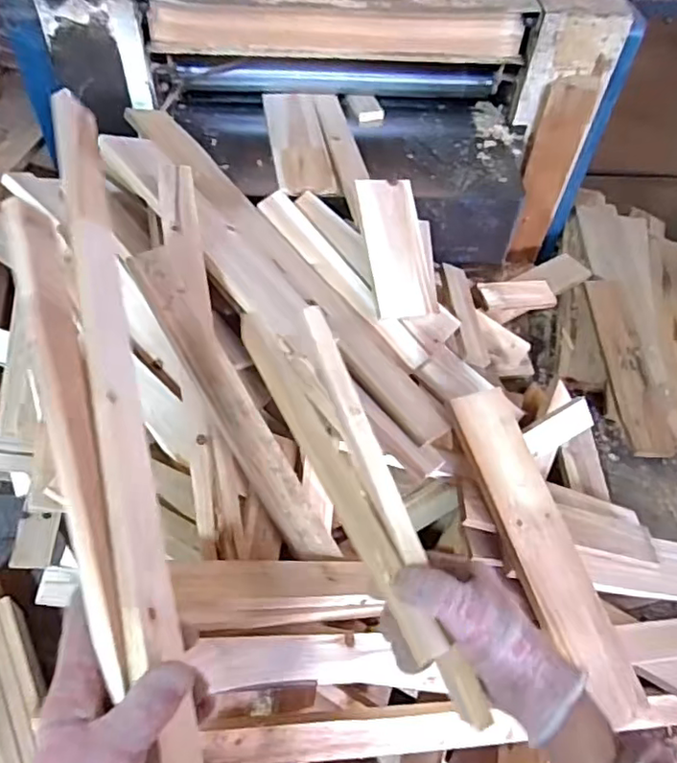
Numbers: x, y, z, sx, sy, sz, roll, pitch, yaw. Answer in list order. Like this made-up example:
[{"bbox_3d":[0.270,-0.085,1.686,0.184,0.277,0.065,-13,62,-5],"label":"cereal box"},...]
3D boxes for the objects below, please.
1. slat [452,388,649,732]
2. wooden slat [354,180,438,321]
[{"bbox_3d":[0.226,0.181,0.662,0.081,0.019,0.363,-19,75,-14],"label":"slat"},{"bbox_3d":[0.075,-0.173,0.782,0.081,0.017,0.182,-10,87,-9],"label":"wooden slat"}]

